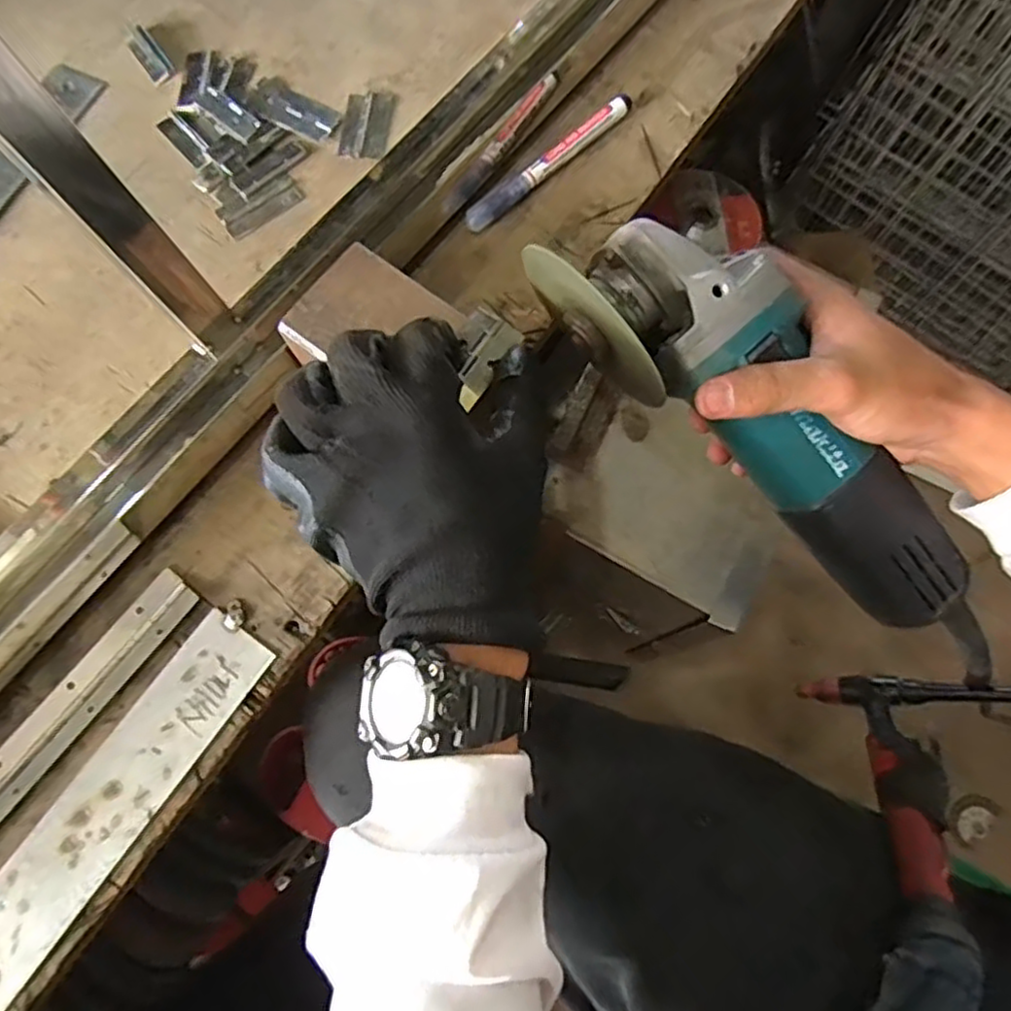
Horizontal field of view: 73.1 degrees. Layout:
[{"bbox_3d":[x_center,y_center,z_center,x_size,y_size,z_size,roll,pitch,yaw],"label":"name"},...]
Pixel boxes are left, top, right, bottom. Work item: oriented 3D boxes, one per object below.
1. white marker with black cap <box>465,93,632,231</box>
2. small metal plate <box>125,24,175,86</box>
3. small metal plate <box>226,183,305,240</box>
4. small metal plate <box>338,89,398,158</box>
[{"bbox_3d":[0.028,-0.219,0.436,0.136,0.014,0.016,-43,77,-9],"label":"white marker with black cap"},{"bbox_3d":[-0.250,-0.317,0.477,0.018,0.006,0.055,-35,76,-7],"label":"small metal plate"},{"bbox_3d":[-0.155,-0.191,0.440,0.053,0.004,0.016,-36,76,-8],"label":"small metal plate"},{"bbox_3d":[-0.092,-0.256,0.455,0.031,0.004,0.054,6,74,4],"label":"small metal plate"}]

